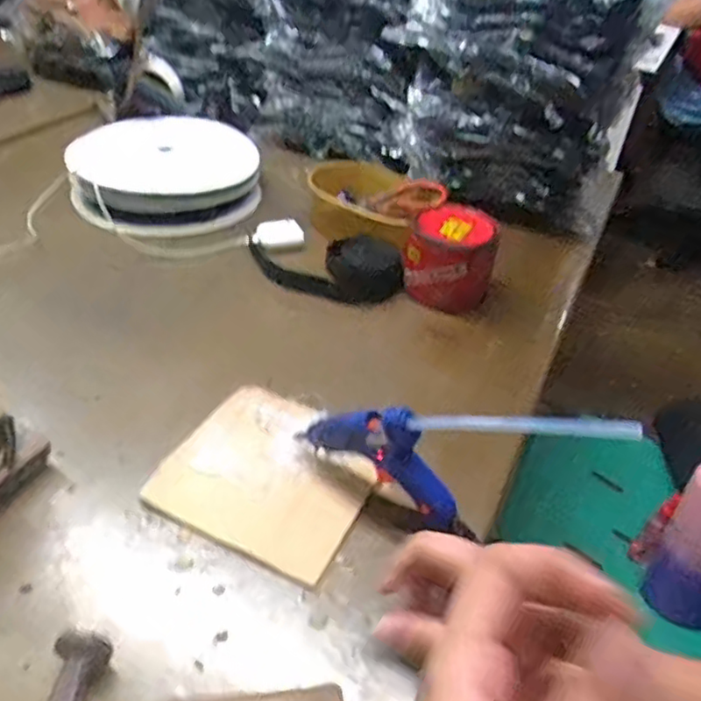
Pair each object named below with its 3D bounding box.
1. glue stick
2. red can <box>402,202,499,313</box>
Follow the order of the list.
[{"bbox_3d":[0.104,0.048,0.420,0.157,0.011,0.009,-3,25,42],"label":"glue stick"},{"bbox_3d":[0.121,-0.115,0.770,0.097,0.086,0.100,4,38,-3],"label":"red can"}]

